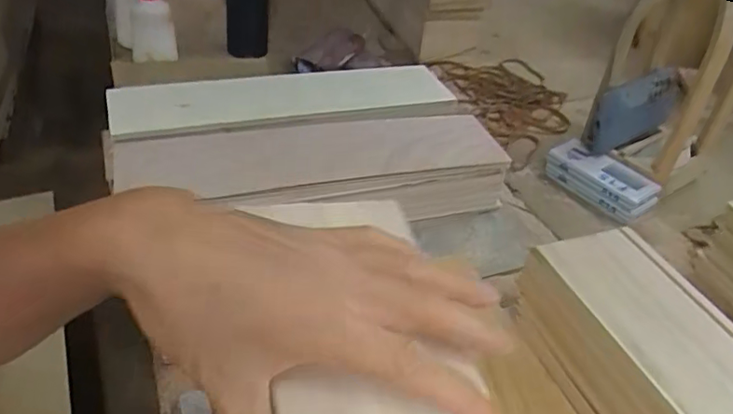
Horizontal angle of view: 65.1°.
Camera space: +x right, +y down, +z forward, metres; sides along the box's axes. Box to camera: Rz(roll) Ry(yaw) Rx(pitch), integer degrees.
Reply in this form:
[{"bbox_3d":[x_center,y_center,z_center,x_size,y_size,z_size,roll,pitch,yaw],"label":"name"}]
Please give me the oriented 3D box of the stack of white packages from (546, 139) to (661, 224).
[{"bbox_3d":[0.279,-0.033,0.693,0.060,0.034,0.129,-23,46,-32],"label":"stack of white packages"}]

